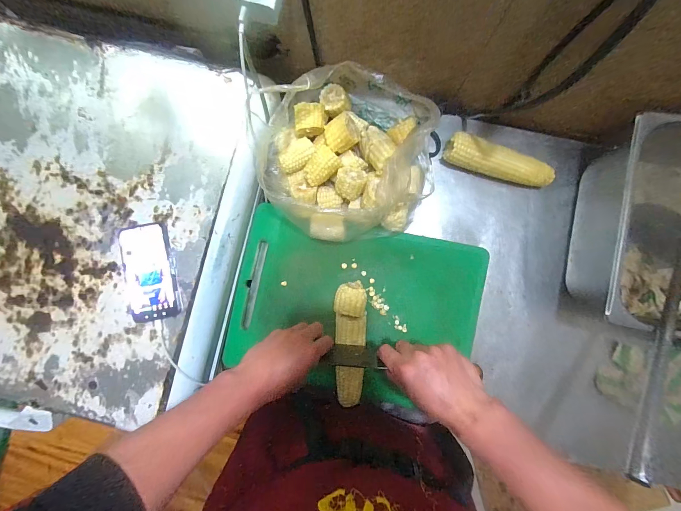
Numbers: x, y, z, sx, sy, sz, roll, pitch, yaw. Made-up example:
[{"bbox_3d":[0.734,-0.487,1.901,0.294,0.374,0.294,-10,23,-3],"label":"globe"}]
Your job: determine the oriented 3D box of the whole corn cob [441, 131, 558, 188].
[{"bbox_3d":[0.297,-0.172,0.576,0.206,0.064,0.054,18,86,3],"label":"whole corn cob"}]

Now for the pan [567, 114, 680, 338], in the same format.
[{"bbox_3d":[0.547,-0.045,0.513,0.262,0.161,0.349,9,85,1],"label":"pan"}]

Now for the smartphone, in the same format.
[{"bbox_3d":[-0.326,0.029,0.519,0.086,0.016,0.162,-9,89,1],"label":"smartphone"}]

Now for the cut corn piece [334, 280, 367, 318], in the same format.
[{"bbox_3d":[0.019,0.077,0.557,0.055,0.059,0.057,7,86,2],"label":"cut corn piece"}]

